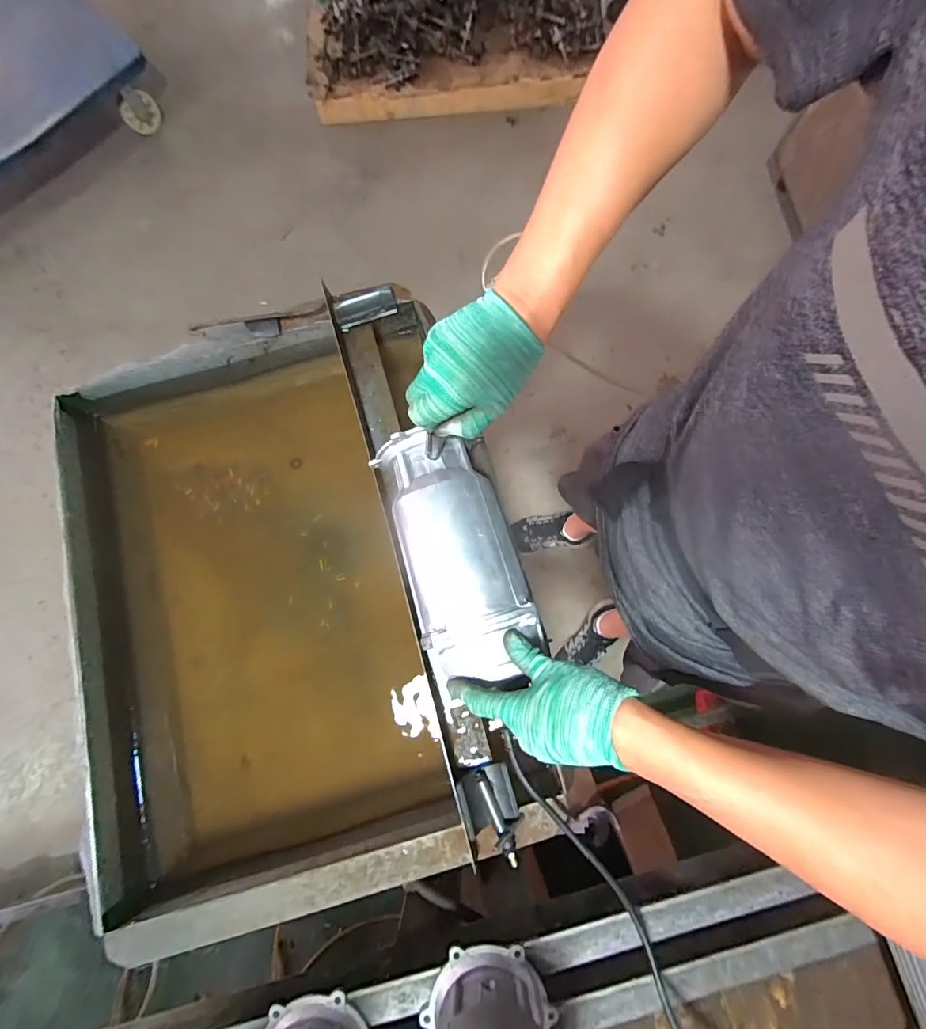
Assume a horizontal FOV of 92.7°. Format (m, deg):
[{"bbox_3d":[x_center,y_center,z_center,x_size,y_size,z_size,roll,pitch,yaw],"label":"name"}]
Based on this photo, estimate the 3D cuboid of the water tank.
[{"bbox_3d":[-0.260,0.108,0.667,0.550,0.209,0.744,-15,79,-3],"label":"water tank"}]

